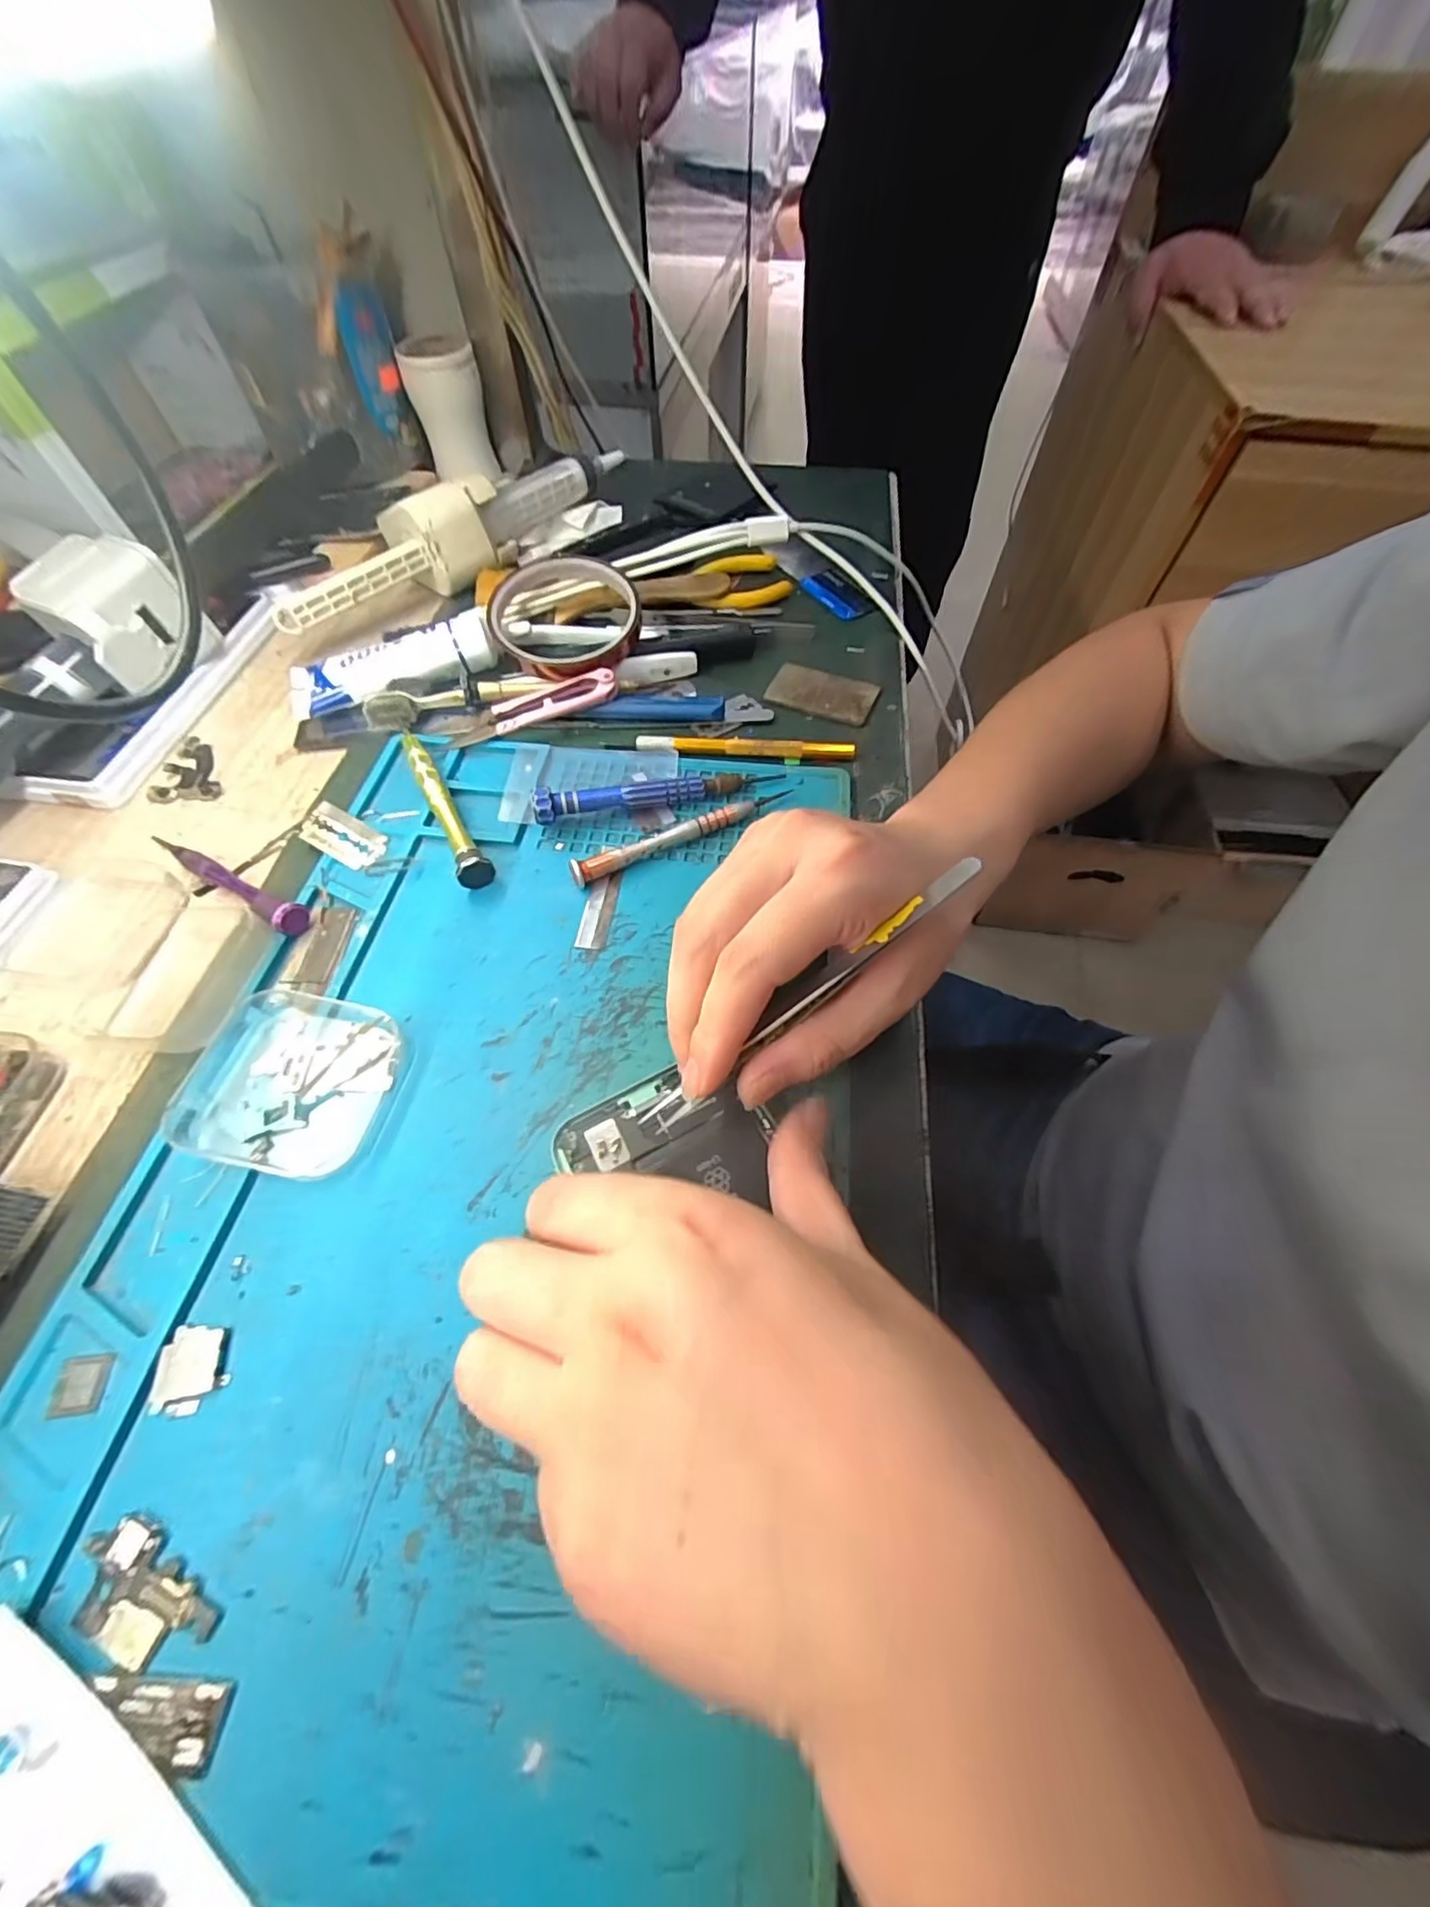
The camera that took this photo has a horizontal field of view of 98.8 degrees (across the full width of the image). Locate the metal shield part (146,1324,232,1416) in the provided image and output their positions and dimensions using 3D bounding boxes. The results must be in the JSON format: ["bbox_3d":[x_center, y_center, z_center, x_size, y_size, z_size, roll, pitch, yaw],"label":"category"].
[{"bbox_3d":[-0.158,0.125,0.184,0.020,0.004,0.022,-5,59,-4],"label":"metal shield part"}]

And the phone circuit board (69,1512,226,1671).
[{"bbox_3d":[-0.150,0.166,0.158,0.040,0.004,0.021,34,64,18],"label":"phone circuit board"}]

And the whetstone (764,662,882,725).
[{"bbox_3d":[0.061,-0.149,0.349,0.058,0.004,0.035,21,61,11],"label":"whetstone"}]

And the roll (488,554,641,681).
[{"bbox_3d":[-0.087,-0.196,0.360,0.083,0.029,0.085,1,59,-1],"label":"roll"}]

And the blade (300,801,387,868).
[{"bbox_3d":[-0.177,-0.056,0.293,0.040,0.004,0.022,29,68,6],"label":"blade"}]

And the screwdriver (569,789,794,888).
[{"bbox_3d":[-0.015,-0.058,0.292,0.113,0.008,0.010,-25,107,-15],"label":"screwdriver"}]

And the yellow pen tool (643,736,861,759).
[{"bbox_3d":[0.016,-0.110,0.323,0.113,0.007,0.007,4,59,1],"label":"yellow pen tool"}]

